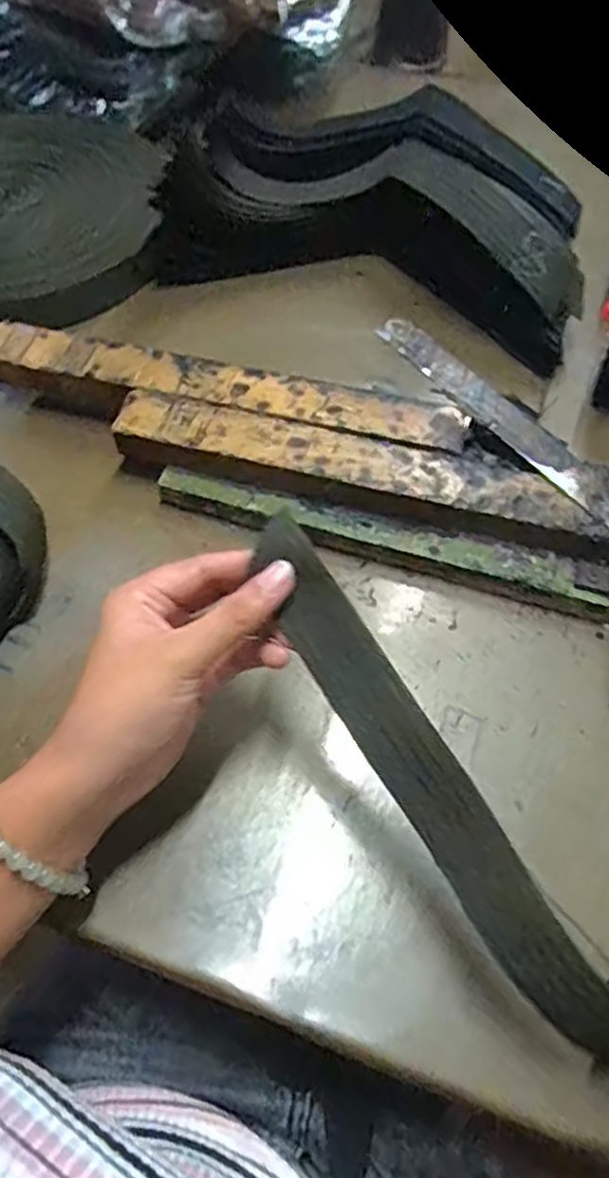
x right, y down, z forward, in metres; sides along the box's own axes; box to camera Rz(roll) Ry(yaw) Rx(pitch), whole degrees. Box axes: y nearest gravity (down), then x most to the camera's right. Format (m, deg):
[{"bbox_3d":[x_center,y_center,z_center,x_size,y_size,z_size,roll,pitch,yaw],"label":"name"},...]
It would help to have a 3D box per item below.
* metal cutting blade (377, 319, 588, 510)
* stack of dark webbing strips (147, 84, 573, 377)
[{"bbox_3d":[0.113,-0.117,0.438,0.029,0.006,0.172,-33,68,-21],"label":"metal cutting blade"},{"bbox_3d":[0.074,-0.332,0.576,0.316,0.075,0.274,16,61,10],"label":"stack of dark webbing strips"}]

